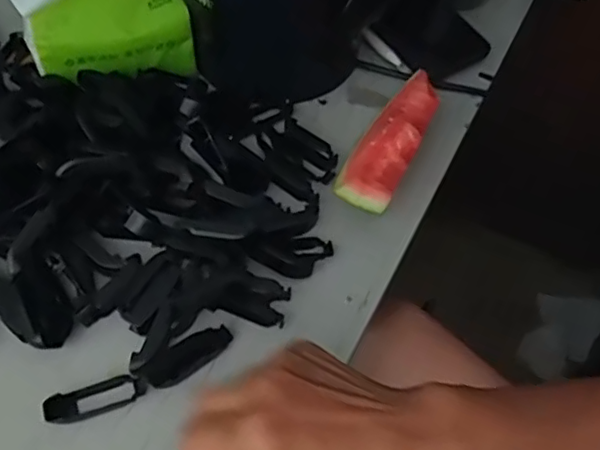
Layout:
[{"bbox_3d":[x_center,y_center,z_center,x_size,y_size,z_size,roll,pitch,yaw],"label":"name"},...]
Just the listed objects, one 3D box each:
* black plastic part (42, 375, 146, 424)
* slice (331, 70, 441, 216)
[{"bbox_3d":[-0.120,0.102,0.366,0.056,0.010,0.018,-19,57,-14],"label":"black plastic part"},{"bbox_3d":[0.068,-0.061,0.459,0.045,0.042,0.132,24,58,15],"label":"slice"}]

